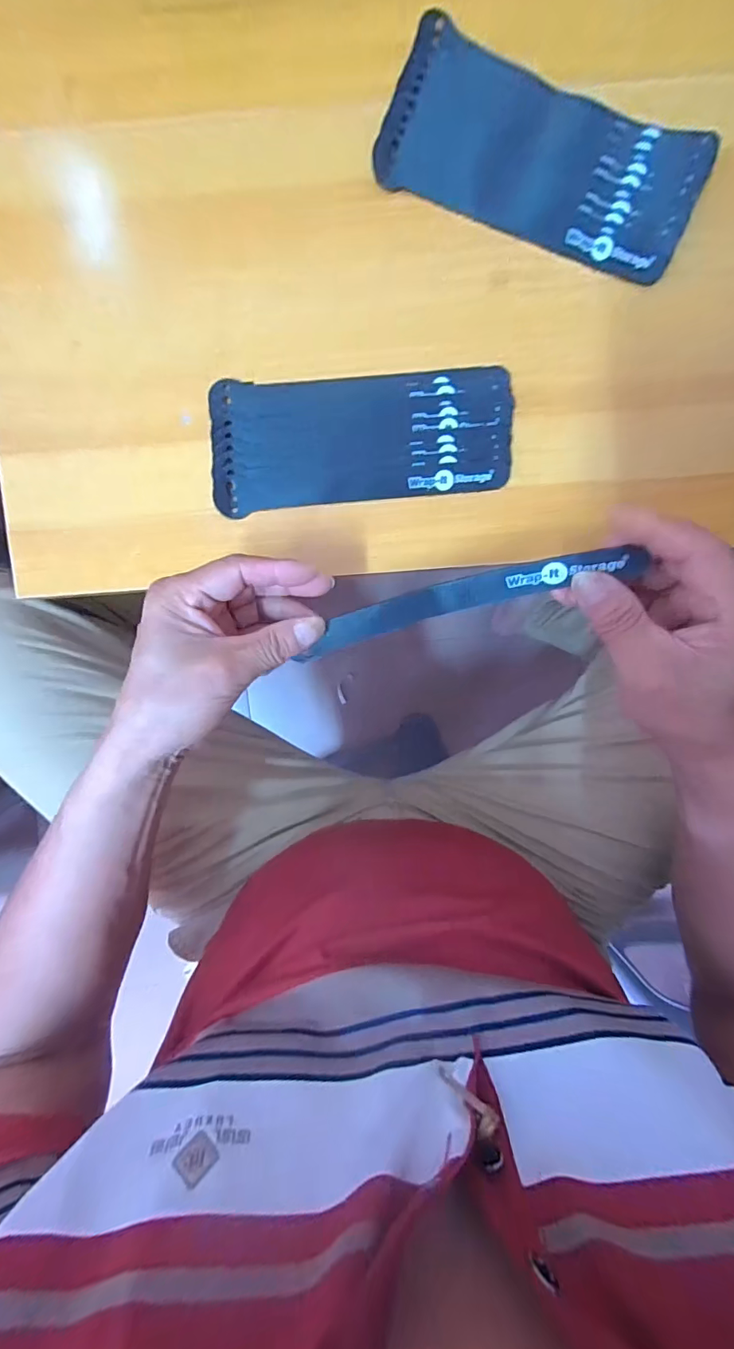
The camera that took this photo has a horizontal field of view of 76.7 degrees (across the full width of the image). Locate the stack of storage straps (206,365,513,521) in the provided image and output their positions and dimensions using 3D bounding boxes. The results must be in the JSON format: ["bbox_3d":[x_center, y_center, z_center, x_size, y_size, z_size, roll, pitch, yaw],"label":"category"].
[{"bbox_3d":[-0.003,-0.160,0.316,0.200,0.007,0.084,-3,96,0],"label":"stack of storage straps"}]

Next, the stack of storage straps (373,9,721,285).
[{"bbox_3d":[0.113,-0.328,0.293,0.198,0.015,0.086,21,96,-2],"label":"stack of storage straps"}]

